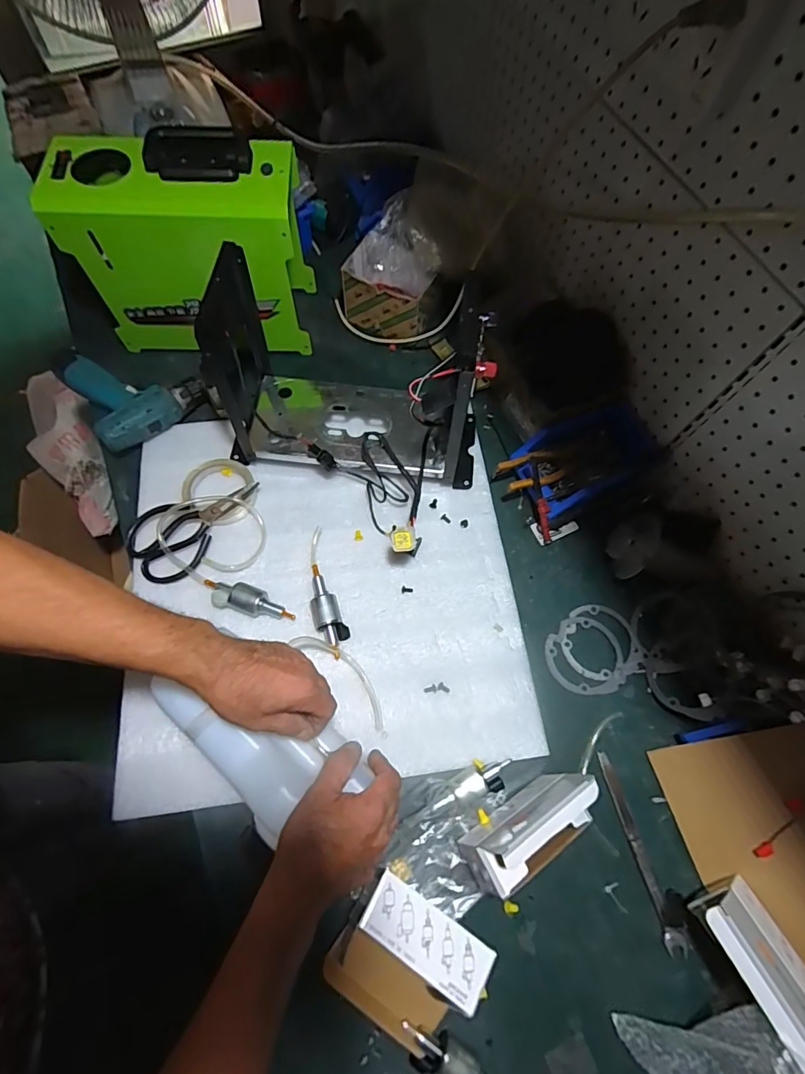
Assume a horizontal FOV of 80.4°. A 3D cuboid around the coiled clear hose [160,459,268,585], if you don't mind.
[{"bbox_3d":[-0.263,-0.031,0.649,0.133,0.024,0.168,-15,70,-9],"label":"coiled clear hose"}]

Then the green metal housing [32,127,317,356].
[{"bbox_3d":[-0.296,-0.416,0.686,0.298,0.245,0.148,0,68,-3],"label":"green metal housing"}]

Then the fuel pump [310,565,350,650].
[{"bbox_3d":[-0.100,0.095,0.619,0.036,0.034,0.119,-21,71,-11],"label":"fuel pump"}]

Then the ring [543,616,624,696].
[{"bbox_3d":[0.240,0.156,0.629,0.100,0.004,0.101,1,68,-3],"label":"ring"}]

